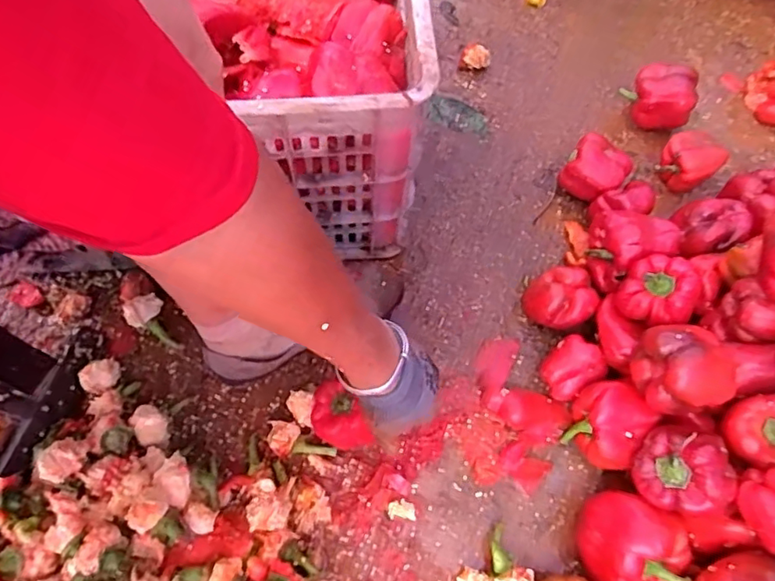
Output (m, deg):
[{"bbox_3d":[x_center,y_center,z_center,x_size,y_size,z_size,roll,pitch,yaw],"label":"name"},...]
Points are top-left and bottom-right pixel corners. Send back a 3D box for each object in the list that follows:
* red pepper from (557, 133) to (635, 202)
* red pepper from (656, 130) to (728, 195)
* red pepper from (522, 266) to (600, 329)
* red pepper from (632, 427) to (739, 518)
[{"bbox_3d":[0.281,-0.160,0.773,0.079,0.074,0.080,34,69,12],"label":"red pepper"},{"bbox_3d":[0.421,-0.179,0.793,0.082,0.067,0.071,-39,73,-18],"label":"red pepper"},{"bbox_3d":[0.212,0.011,0.698,0.083,0.058,0.075,-19,68,-11],"label":"red pepper"},{"bbox_3d":[0.287,0.174,0.548,0.077,0.061,0.084,-9,67,-7],"label":"red pepper"}]

